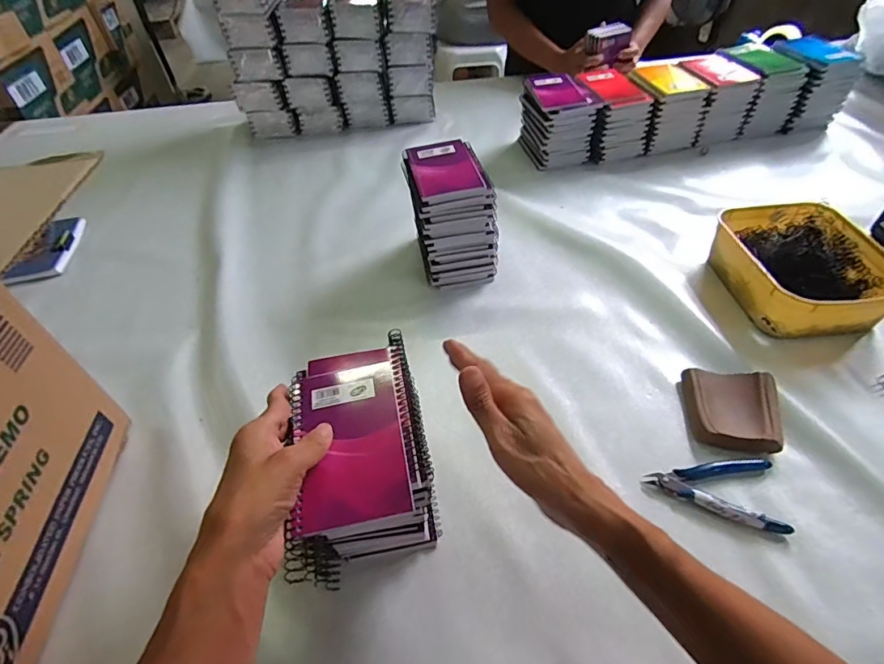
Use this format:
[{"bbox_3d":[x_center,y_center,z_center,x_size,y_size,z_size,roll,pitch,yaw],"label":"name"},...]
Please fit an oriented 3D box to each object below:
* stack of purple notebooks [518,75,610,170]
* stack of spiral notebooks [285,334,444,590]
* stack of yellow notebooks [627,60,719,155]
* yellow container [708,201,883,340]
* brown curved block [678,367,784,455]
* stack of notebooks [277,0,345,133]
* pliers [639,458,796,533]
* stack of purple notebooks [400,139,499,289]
[{"bbox_3d":[0.222,-0.393,0.869,0.123,0.110,0.130,-11,47,-6],"label":"stack of purple notebooks"},{"bbox_3d":[-0.062,0.115,0.400,0.101,0.134,0.144,-9,47,-4],"label":"stack of spiral notebooks"},{"bbox_3d":[0.418,-0.424,0.877,0.113,0.114,0.115,-10,47,-5],"label":"stack of yellow notebooks"},{"bbox_3d":[0.450,-0.087,0.593,0.155,0.064,0.199,-8,47,-3],"label":"yellow container"},{"bbox_3d":[0.301,0.081,0.484,0.083,0.021,0.090,8,48,11],"label":"brown curved block"},{"bbox_3d":[-0.279,-0.571,0.993,0.113,0.237,0.163,-11,47,-6],"label":"stack of notebooks"},{"bbox_3d":[0.253,0.144,0.435,0.111,0.012,0.066,6,47,10],"label":"pliers"},{"bbox_3d":[0.011,-0.158,0.645,0.096,0.148,0.127,-12,47,-7],"label":"stack of purple notebooks"}]

